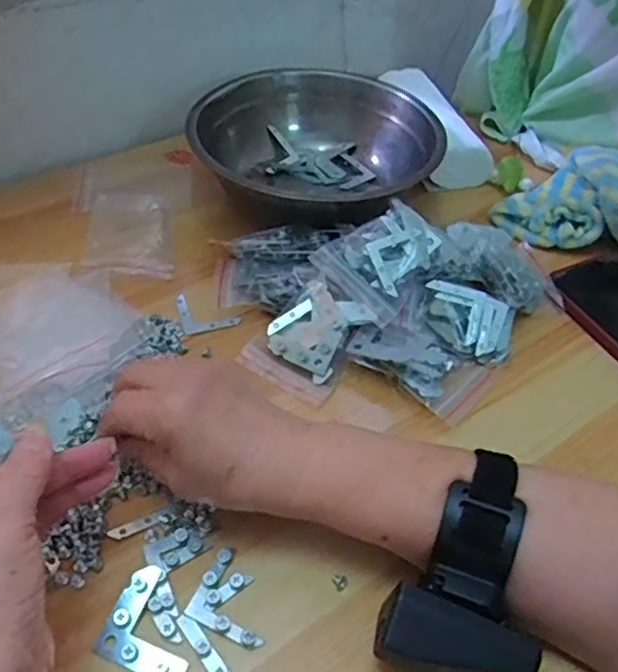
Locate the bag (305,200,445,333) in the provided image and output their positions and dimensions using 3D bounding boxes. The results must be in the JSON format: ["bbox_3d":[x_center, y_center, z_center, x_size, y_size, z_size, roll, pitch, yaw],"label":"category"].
[{"bbox_3d":[0.054,-0.056,0.464,0.066,0.041,0.086,33,52,25],"label":"bag"}]

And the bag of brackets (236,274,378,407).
[{"bbox_3d":[0.000,0.000,0.445,0.064,0.014,0.079,30,76,22],"label":"bag of brackets"}]

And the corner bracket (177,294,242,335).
[{"bbox_3d":[-0.073,-0.018,0.477,0.042,0.006,0.039,-10,47,-14],"label":"corner bracket"}]

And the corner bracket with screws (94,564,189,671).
[{"bbox_3d":[-0.075,0.141,0.321,0.046,0.008,0.045,19,47,14],"label":"corner bracket with screws"}]

